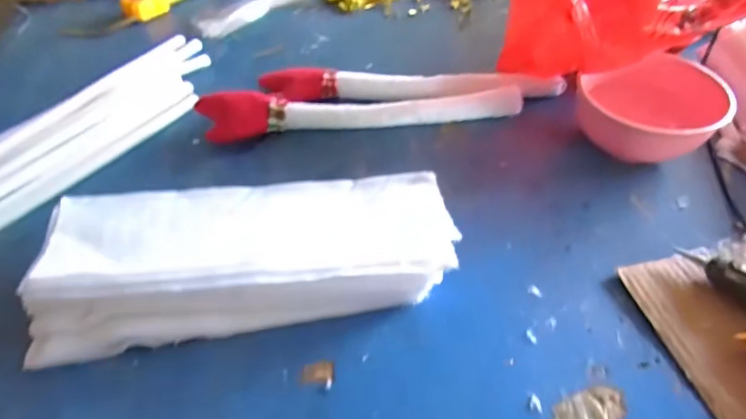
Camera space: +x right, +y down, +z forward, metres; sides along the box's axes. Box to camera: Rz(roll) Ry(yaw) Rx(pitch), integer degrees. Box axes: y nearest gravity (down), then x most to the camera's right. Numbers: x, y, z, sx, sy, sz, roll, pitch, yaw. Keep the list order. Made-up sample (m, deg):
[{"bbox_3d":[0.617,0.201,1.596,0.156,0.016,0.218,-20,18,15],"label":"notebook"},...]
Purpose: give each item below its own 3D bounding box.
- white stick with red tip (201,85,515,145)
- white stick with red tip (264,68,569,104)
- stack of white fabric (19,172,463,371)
[{"bbox_3d":[-0.012,-0.122,0.565,0.396,0.036,0.050,-2,49,1],"label":"white stick with red tip"},{"bbox_3d":[0.051,-0.160,0.594,0.388,0.034,0.055,-3,49,1],"label":"white stick with red tip"},{"bbox_3d":[-0.113,0.048,0.413,0.366,0.070,0.148,-5,49,-1],"label":"stack of white fabric"}]

